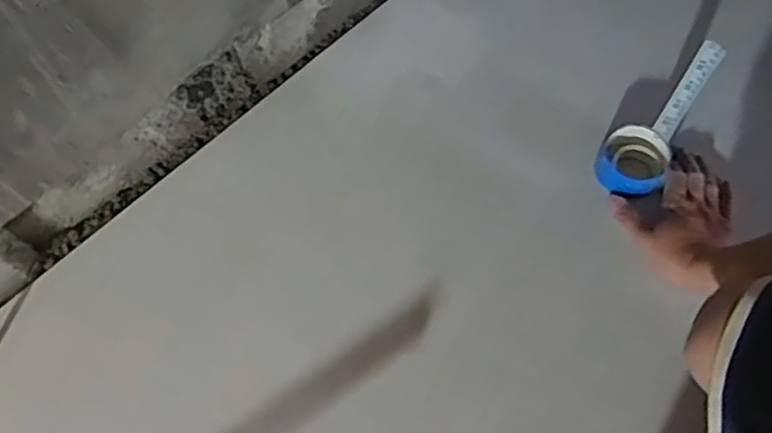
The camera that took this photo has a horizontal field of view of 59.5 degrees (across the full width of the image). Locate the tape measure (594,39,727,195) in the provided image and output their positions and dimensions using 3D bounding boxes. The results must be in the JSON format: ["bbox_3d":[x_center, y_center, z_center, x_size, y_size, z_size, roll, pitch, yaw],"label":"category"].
[{"bbox_3d":[0.290,-0.099,0.721,0.073,0.181,0.090,30,70,14],"label":"tape measure"}]

